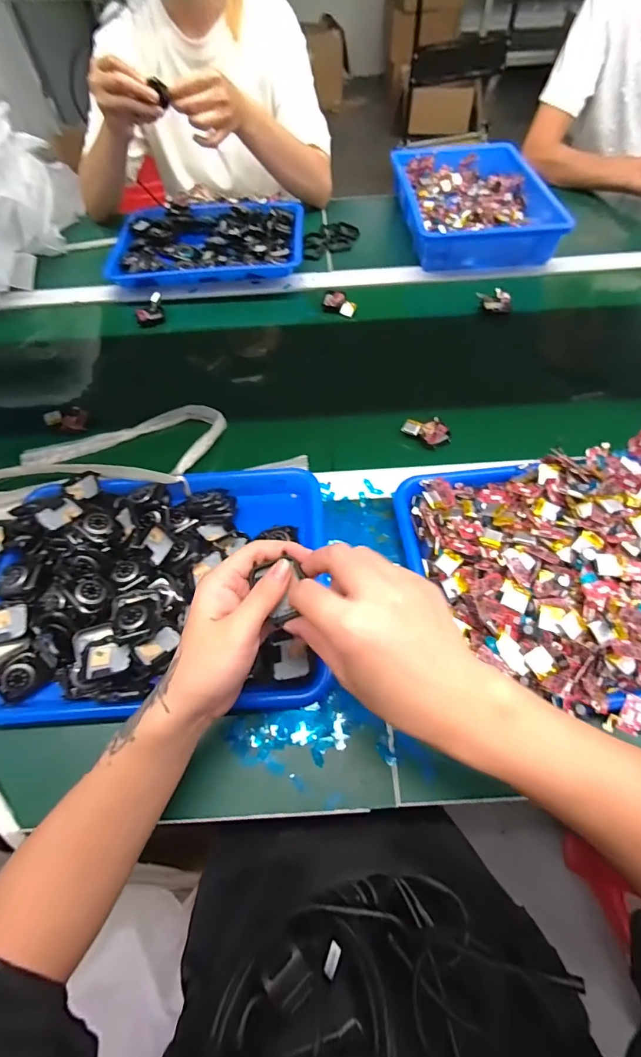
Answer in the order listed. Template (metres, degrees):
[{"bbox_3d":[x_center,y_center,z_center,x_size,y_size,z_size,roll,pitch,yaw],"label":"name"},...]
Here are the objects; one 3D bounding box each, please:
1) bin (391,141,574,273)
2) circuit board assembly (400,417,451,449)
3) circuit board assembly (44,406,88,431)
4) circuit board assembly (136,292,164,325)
[{"bbox_3d":[0.280,-0.614,0.780,0.252,0.063,0.352,-3,61,0],"label":"bin"},{"bbox_3d":[0.137,-0.126,0.527,0.060,0.010,0.036,31,66,17],"label":"circuit board assembly"},{"bbox_3d":[-0.344,-0.151,0.564,0.049,0.021,0.034,9,62,7],"label":"circuit board assembly"},{"bbox_3d":[-0.280,-0.358,0.679,0.048,0.041,0.026,-24,63,-11],"label":"circuit board assembly"}]

